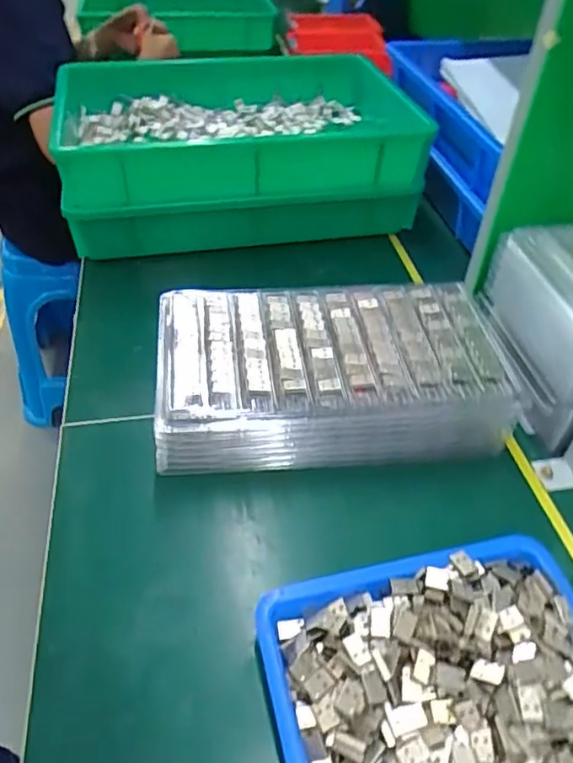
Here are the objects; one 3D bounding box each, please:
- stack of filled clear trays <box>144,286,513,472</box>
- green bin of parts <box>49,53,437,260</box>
[{"bbox_3d":[0.038,-0.014,0.538,0.295,0.075,0.169,-3,43,-4],"label":"stack of filled clear trays"},{"bbox_3d":[-0.065,-0.310,0.800,0.454,0.148,0.326,-5,43,-7],"label":"green bin of parts"}]

